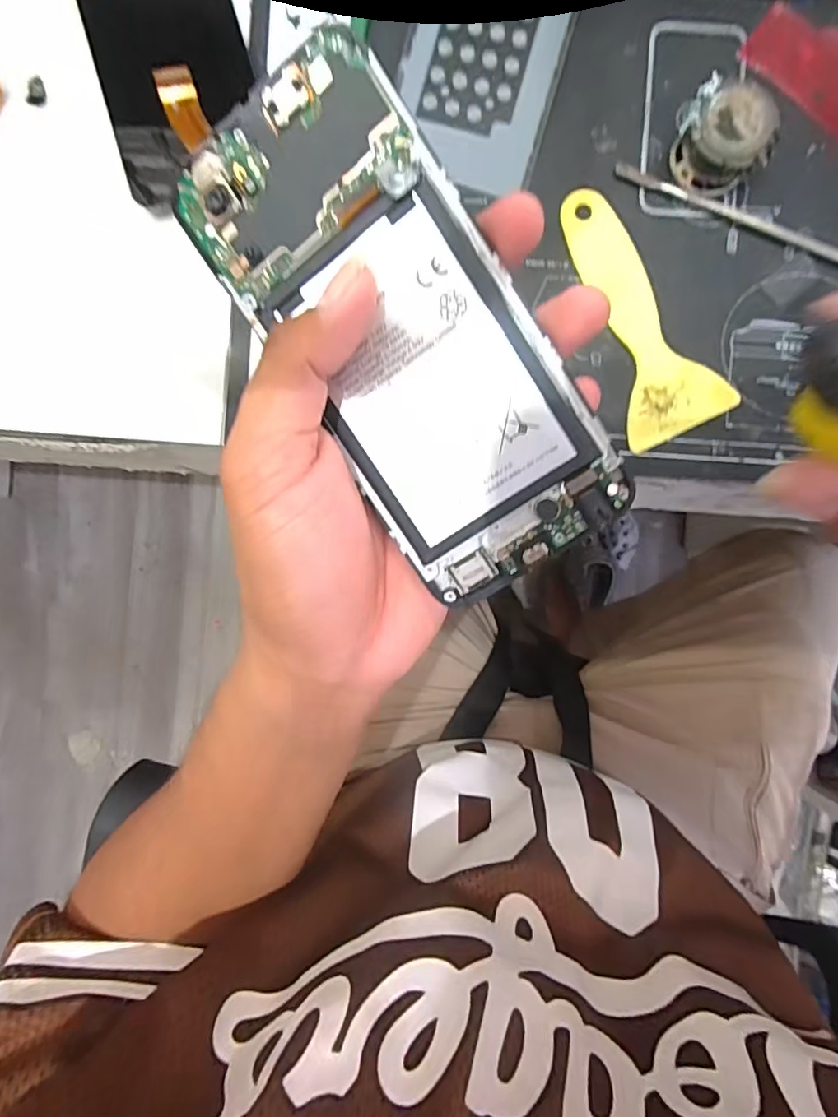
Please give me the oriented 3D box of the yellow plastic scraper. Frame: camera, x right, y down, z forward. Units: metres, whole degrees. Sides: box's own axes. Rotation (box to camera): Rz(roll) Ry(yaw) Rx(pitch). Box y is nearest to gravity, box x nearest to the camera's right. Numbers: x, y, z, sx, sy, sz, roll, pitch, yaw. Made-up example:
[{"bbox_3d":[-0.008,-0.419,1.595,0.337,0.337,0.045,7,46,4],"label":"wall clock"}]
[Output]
[{"bbox_3d":[0.101,-0.116,0.260,0.047,0.008,0.122,-25,91,1],"label":"yellow plastic scraper"}]

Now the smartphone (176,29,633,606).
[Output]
[{"bbox_3d":[-0.005,-0.064,0.167,0.070,0.004,0.157,-33,96,17],"label":"smartphone"}]

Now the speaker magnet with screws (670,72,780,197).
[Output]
[{"bbox_3d":[0.136,-0.189,0.245,0.042,0.023,0.035,26,91,0],"label":"speaker magnet with screws"}]

